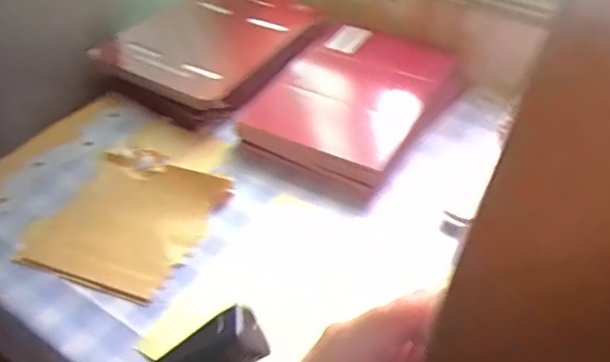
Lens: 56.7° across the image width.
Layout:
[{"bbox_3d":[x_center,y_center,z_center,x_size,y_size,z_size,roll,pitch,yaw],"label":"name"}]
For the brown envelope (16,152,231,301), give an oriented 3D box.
[{"bbox_3d":[-0.173,0.037,0.559,0.150,0.008,0.164,19,51,19],"label":"brown envelope"}]

